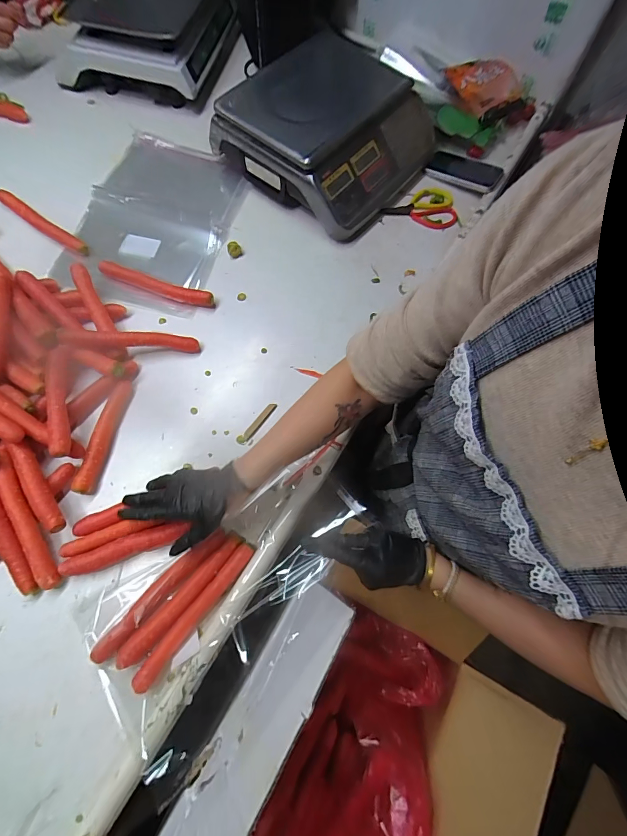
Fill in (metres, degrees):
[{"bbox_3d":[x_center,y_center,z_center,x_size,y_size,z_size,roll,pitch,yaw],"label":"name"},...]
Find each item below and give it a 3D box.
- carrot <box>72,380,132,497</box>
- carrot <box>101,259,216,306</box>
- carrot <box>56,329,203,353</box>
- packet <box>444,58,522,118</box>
[{"bbox_3d":[-0.302,0.026,0.541,0.022,0.026,0.169,11,70,0],"label":"carrot"},{"bbox_3d":[-0.268,-0.224,0.634,0.206,0.029,0.023,19,70,3],"label":"carrot"},{"bbox_3d":[-0.272,-0.117,0.560,0.187,0.023,0.027,-2,67,-22],"label":"carrot"},{"bbox_3d":[0.382,-0.732,0.811,0.130,0.032,0.161,-14,70,-8],"label":"packet"}]

